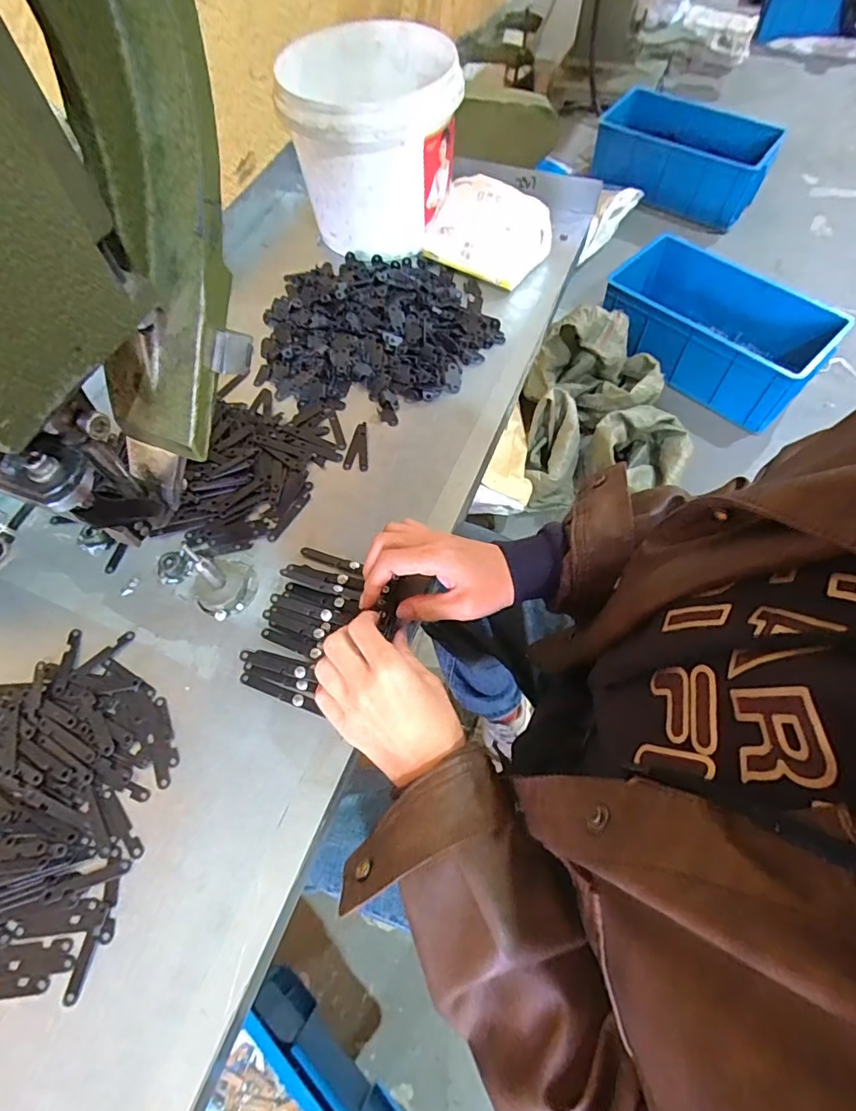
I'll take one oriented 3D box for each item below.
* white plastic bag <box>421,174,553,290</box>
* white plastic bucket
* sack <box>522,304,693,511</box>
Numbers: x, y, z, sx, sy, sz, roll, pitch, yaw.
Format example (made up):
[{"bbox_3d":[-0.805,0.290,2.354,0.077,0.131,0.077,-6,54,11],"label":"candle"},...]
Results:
[{"bbox_3d":[0.062,-0.359,0.571,0.129,0.071,0.071,27,67,15],"label":"white plastic bag"},{"bbox_3d":[-0.060,-0.453,0.581,0.169,0.140,0.182,-1,63,2],"label":"white plastic bucket"},{"bbox_3d":[0.434,-0.380,1.352,0.379,0.236,0.411,-5,63,0],"label":"sack"}]

